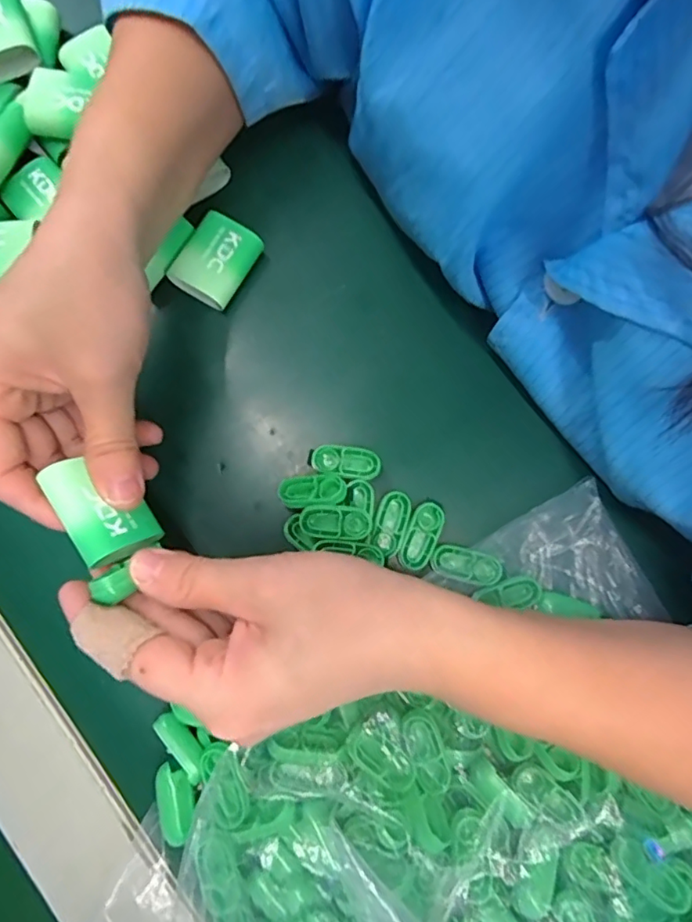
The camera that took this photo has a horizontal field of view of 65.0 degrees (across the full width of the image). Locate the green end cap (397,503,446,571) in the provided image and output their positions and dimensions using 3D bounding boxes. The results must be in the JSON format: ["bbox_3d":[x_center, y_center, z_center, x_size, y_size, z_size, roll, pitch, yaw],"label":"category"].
[{"bbox_3d":[0.037,0.037,0.268,0.015,0.004,0.035,25,82,4],"label":"green end cap"}]

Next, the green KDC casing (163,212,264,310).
[{"bbox_3d":[-0.069,-0.106,0.289,0.034,0.018,0.044,32,83,5],"label":"green KDC casing"}]

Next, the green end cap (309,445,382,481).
[{"bbox_3d":[0.000,0.001,0.273,0.034,0.004,0.016,5,81,1],"label":"green end cap"}]

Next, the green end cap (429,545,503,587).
[{"bbox_3d":[0.059,0.051,0.266,0.034,0.004,0.015,14,81,3],"label":"green end cap"}]

